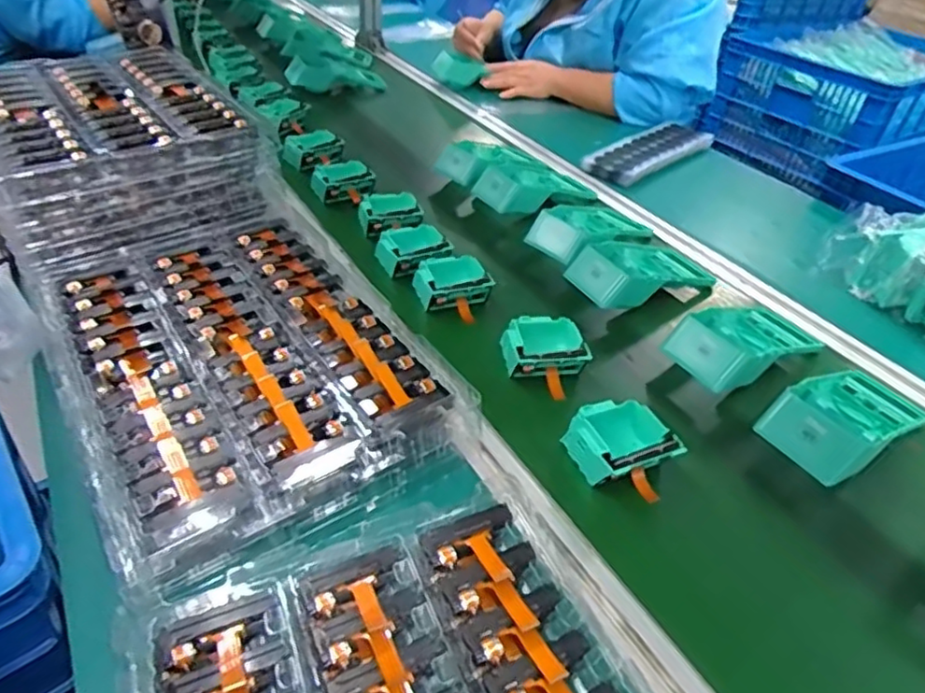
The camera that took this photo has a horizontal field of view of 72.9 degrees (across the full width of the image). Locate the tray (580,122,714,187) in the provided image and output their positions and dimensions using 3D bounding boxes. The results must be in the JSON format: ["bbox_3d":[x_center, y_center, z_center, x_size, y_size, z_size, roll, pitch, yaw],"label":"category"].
[{"bbox_3d":[0.323,-0.330,1.062,0.089,0.031,0.279,34,48,30],"label":"tray"}]

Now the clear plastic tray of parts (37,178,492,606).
[{"bbox_3d":[-0.202,-0.009,0.557,0.274,0.037,0.389,-23,47,-29],"label":"clear plastic tray of parts"}]

